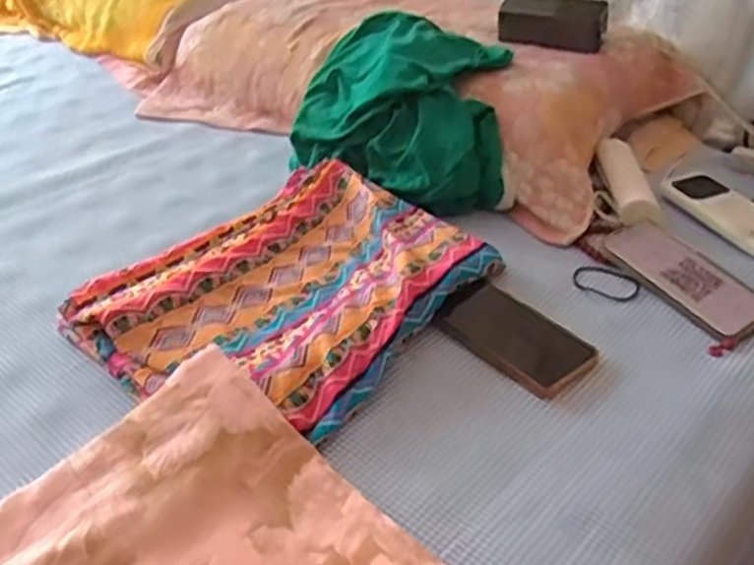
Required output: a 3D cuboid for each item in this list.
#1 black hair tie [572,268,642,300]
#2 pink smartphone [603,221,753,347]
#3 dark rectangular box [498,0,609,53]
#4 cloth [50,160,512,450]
[{"bbox_3d":[0.227,0.001,0.766,0.065,0.007,0.037,17,50,21],"label":"black hair tie"},{"bbox_3d":[0.301,-0.007,0.752,0.081,0.010,0.167,-26,52,-24],"label":"pink smartphone"},{"bbox_3d":[0.217,-0.322,0.961,0.131,0.059,0.045,17,38,22],"label":"dark rectangular box"},{"bbox_3d":[-0.075,0.005,0.711,0.262,0.047,0.356,24,40,28],"label":"cloth"}]

